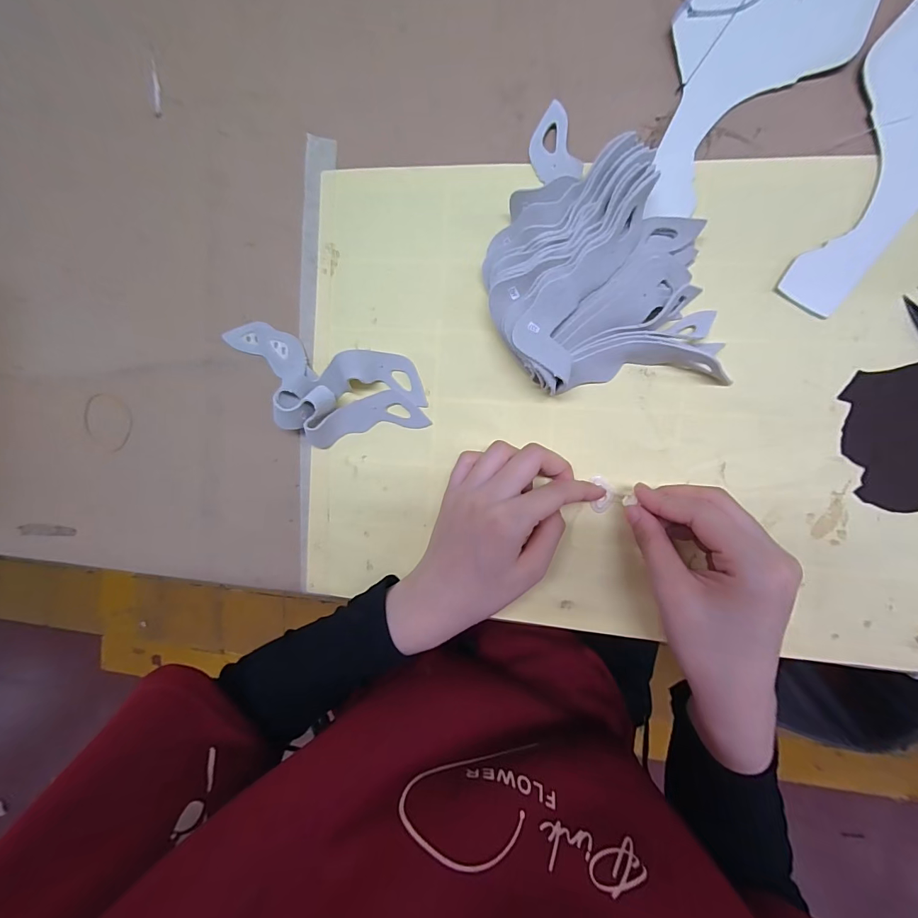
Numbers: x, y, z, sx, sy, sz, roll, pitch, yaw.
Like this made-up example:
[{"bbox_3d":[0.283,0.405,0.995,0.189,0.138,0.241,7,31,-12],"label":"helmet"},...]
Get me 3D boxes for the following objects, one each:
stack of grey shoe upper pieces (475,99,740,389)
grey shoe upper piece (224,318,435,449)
[{"bbox_3d":[0.084,-0.132,0.251,0.136,0.036,0.180,-8,94,9],"label":"stack of grey shoe upper pieces"},{"bbox_3d":[-0.103,-0.050,0.288,0.159,0.035,0.084,15,97,7],"label":"grey shoe upper piece"}]

